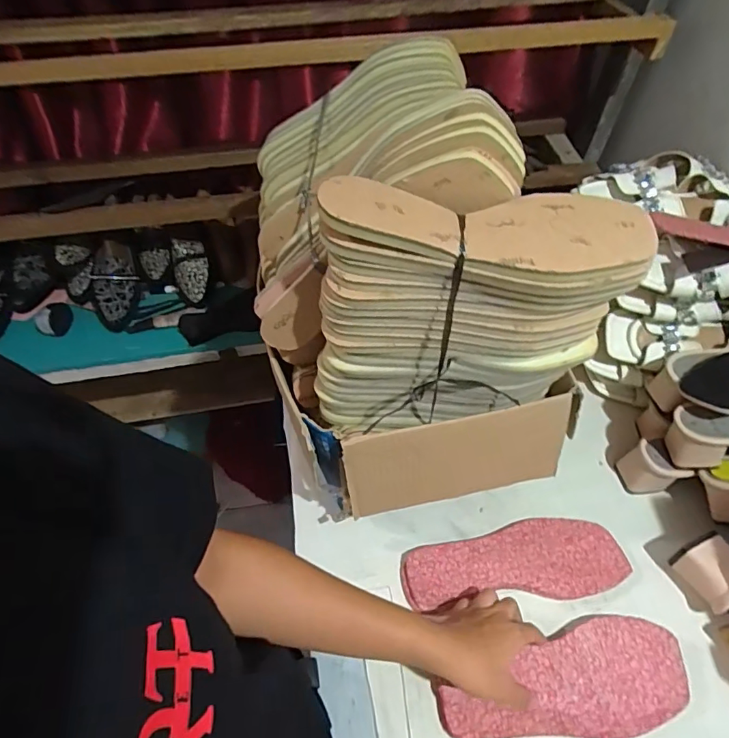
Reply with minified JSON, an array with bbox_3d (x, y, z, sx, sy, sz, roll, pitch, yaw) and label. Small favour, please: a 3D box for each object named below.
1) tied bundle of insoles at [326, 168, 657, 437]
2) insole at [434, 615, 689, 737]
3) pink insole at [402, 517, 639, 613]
[{"bbox_3d":[0.082,-0.038,0.428,0.241,0.239,0.078,2,53,1],"label":"tied bundle of insoles"},{"bbox_3d":[0.194,0.309,0.476,0.242,0.011,0.093,-12,54,-7],"label":"insole"},{"bbox_3d":[0.165,0.216,0.550,0.245,0.012,0.081,-5,54,-6],"label":"pink insole"}]

